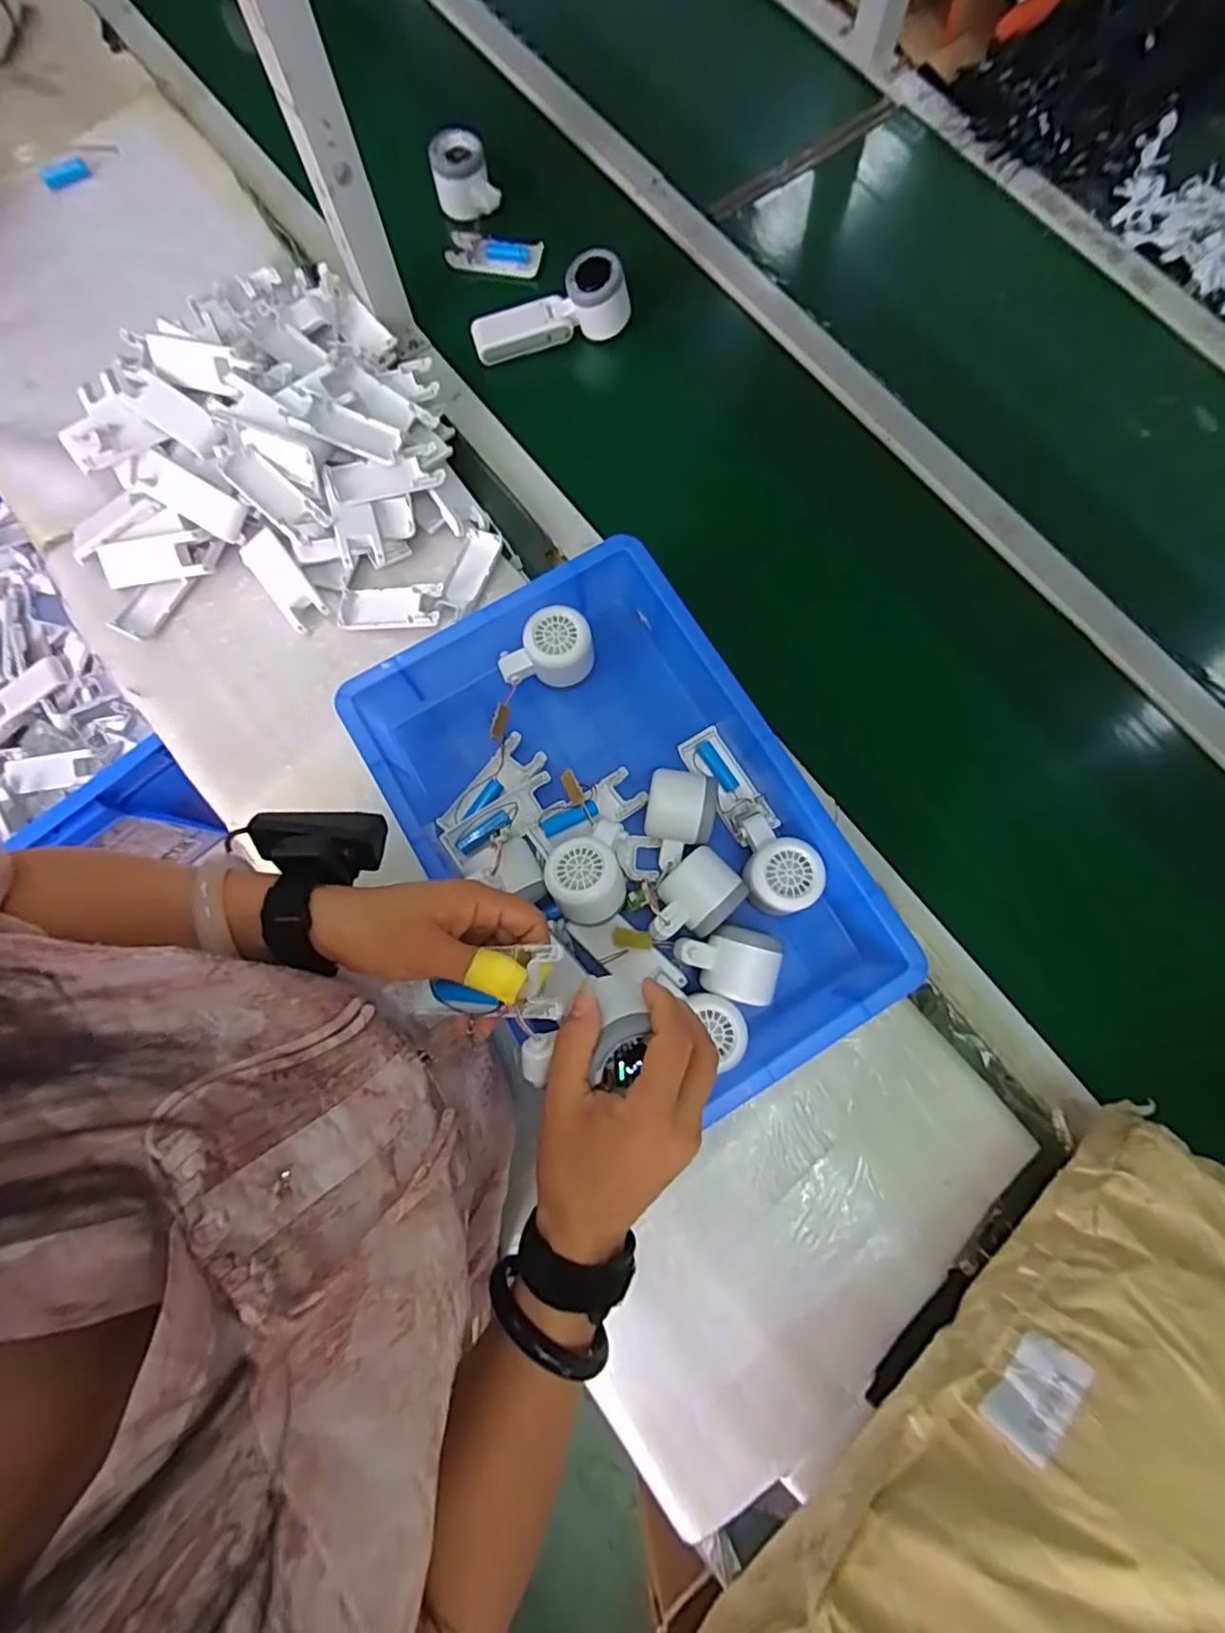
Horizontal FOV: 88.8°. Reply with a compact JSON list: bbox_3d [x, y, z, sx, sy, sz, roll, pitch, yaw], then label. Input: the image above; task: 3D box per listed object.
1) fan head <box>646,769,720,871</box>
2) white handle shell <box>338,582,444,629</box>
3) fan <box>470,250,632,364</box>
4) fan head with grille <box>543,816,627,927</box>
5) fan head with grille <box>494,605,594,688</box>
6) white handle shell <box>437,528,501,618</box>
[{"bbox_3d":[0.054,0.003,0.516,0.056,0.043,0.076,11,78,4],"label":"fan head"},{"bbox_3d":[-0.211,-0.197,0.592,0.100,0.020,0.042,1,78,1],"label":"white handle shell"},{"bbox_3d":[-0.068,-0.530,0.654,0.162,0.057,0.051,-18,78,-3],"label":"fan"},{"bbox_3d":[-0.021,0.043,0.497,0.062,0.048,0.083,-4,78,0],"label":"fan head with grille"},{"bbox_3d":[-0.059,-0.143,0.554,0.083,0.053,0.055,-20,78,-3],"label":"fan head with grille"},{"bbox_3d":[-0.138,-0.235,0.604,0.035,0.009,0.090,21,79,5],"label":"white handle shell"}]

